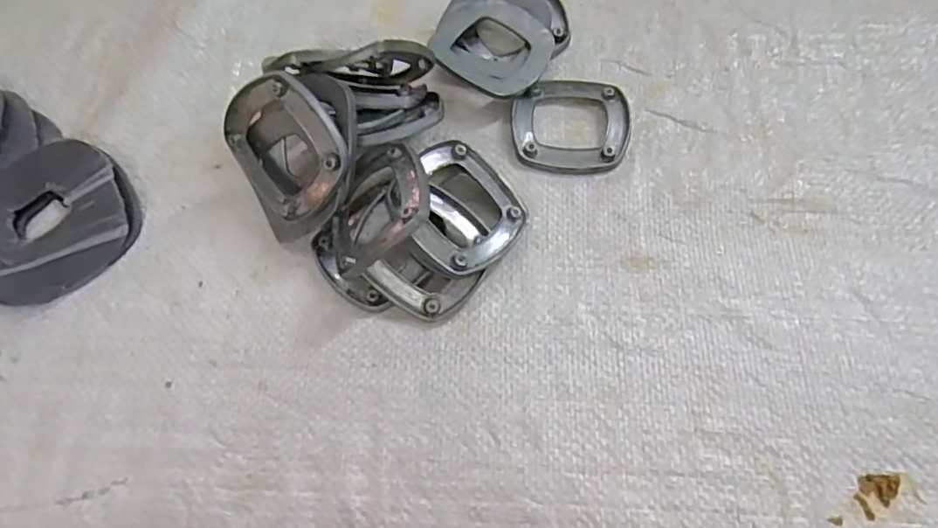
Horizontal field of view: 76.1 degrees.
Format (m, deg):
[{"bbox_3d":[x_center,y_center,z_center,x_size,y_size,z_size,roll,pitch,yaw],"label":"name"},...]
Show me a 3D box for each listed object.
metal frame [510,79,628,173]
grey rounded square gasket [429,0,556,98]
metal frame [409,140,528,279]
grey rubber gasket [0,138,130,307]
[{"bbox_3d":[0.054,-0.075,0.320,0.061,0.008,0.056,8,68,6],"label":"metal frame"},{"bbox_3d":[0.014,-0.126,0.330,0.065,0.007,0.071,22,70,10],"label":"grey rounded square gasket"},{"bbox_3d":[-0.005,-0.026,0.285,0.059,0.007,0.060,47,66,-1],"label":"metal frame"},{"bbox_3d":[-0.218,-0.024,0.305,0.083,0.016,0.082,-1,67,3],"label":"grey rubber gasket"}]

